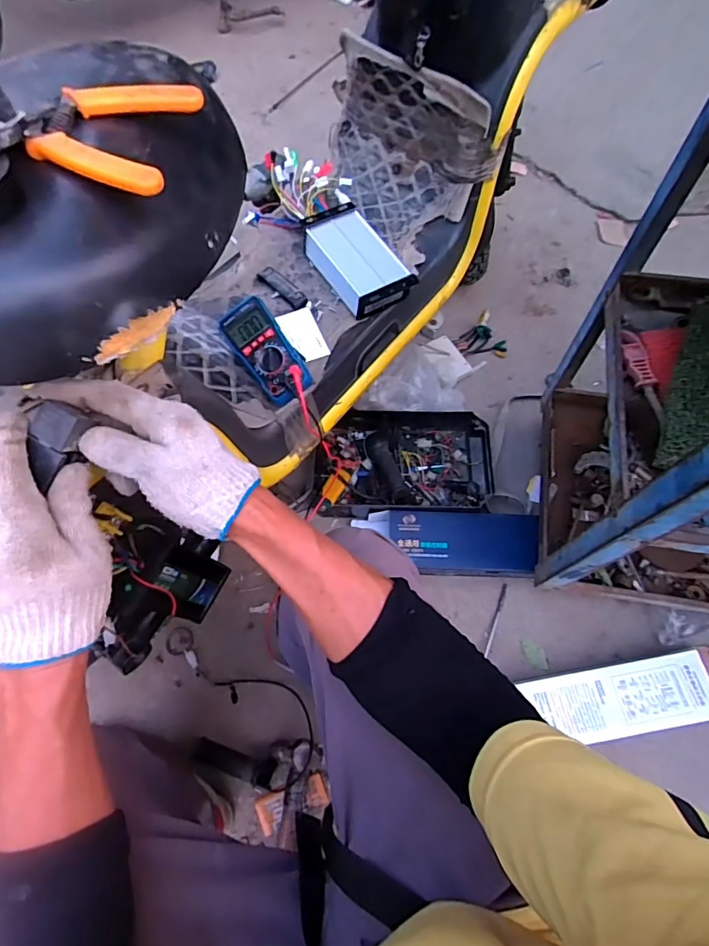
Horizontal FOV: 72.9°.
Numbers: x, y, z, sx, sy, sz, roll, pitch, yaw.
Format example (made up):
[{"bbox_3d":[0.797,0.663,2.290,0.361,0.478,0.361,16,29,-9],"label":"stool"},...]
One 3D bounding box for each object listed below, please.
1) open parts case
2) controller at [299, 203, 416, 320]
[{"bbox_3d":[0.097,-0.029,0.989,0.346,0.076,0.227,-1,66,-3],"label":"open parts case"},{"bbox_3d":[0.007,-0.326,0.735,0.110,0.048,0.181,-30,70,-15],"label":"controller"}]

